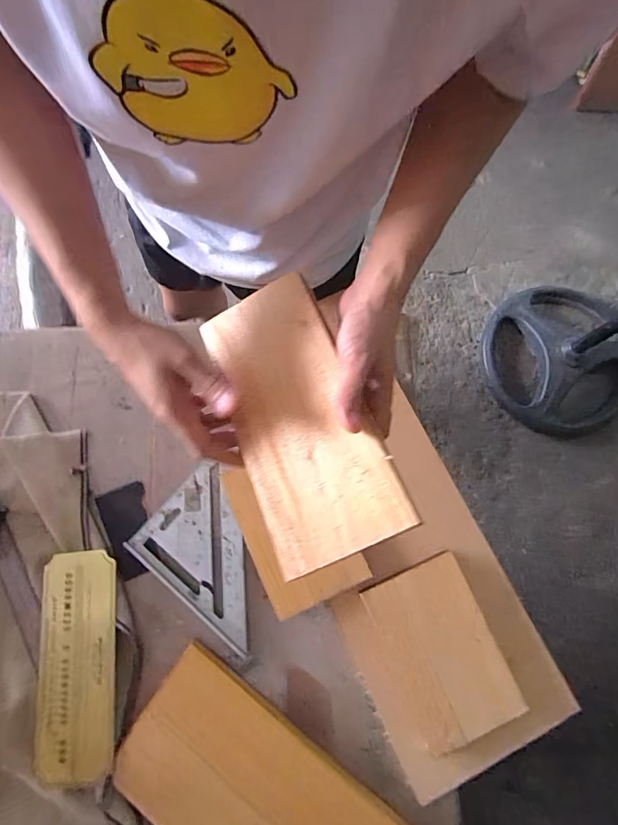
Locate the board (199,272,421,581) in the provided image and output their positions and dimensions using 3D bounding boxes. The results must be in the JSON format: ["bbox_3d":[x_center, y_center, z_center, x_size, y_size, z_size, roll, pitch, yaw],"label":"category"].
[{"bbox_3d":[-0.014,0.000,0.372,0.113,0.008,0.246,-27,67,12],"label":"board"}]

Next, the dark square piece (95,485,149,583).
[{"bbox_3d":[-0.210,0.137,0.504,0.053,0.009,0.102,-22,77,-6],"label":"dark square piece"}]

